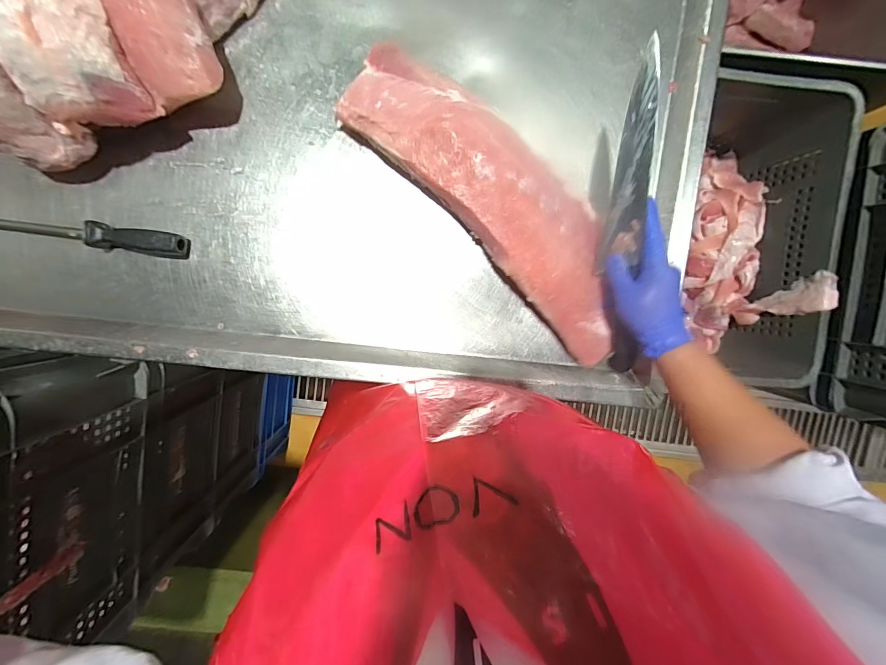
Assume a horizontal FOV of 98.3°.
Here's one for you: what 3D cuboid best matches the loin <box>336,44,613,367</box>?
[{"bbox_3d":[0.077,-0.172,0.505,0.468,0.071,0.134,44,93,-6],"label":"loin"}]

